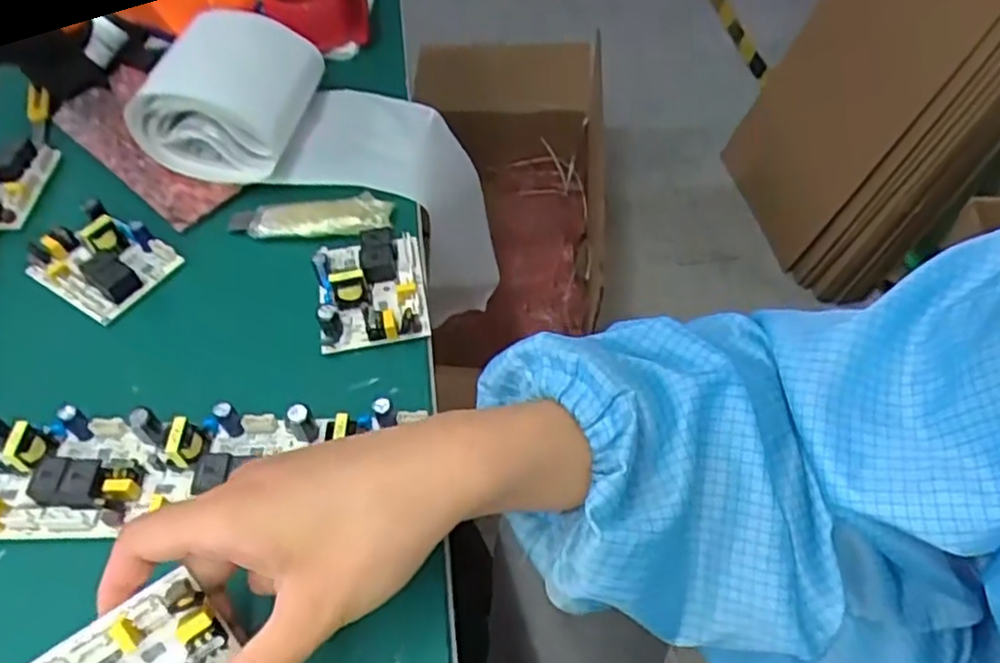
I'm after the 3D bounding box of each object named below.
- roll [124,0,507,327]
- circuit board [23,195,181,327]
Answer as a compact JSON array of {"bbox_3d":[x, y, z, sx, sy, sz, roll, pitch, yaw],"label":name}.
[{"bbox_3d":[-0.103,-0.110,0.578,0.141,0.345,0.105,-35,46,28],"label":"roll"},{"bbox_3d":[-0.256,-0.047,0.455,0.091,0.029,0.061,23,58,21],"label":"circuit board"}]

